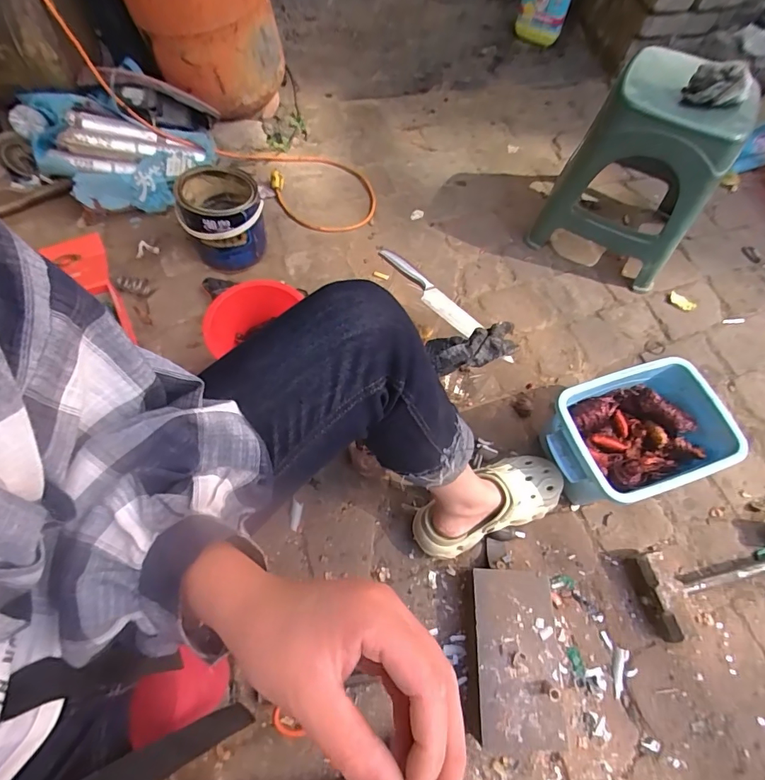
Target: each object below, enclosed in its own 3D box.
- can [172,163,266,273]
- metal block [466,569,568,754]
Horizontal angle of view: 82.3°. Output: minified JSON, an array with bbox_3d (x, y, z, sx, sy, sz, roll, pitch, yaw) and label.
[{"bbox_3d":[-0.340,-0.363,0.952,0.162,0.151,0.191,-21,64,-12],"label":"can"},{"bbox_3d":[0.192,0.396,0.651,0.123,0.059,0.229,4,62,2],"label":"metal block"}]

